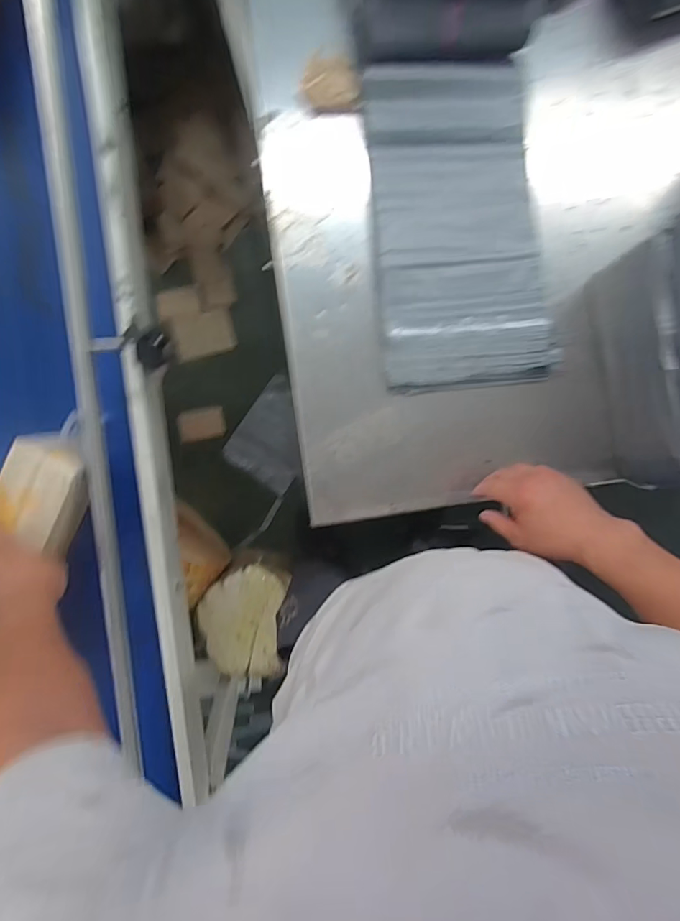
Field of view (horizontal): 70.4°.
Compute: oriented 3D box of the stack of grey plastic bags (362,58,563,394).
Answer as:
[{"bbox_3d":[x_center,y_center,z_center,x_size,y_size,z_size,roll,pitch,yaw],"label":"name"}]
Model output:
[{"bbox_3d":[0.159,-0.326,0.661,0.237,0.020,0.451,-6,89,-6],"label":"stack of grey plastic bags"}]

